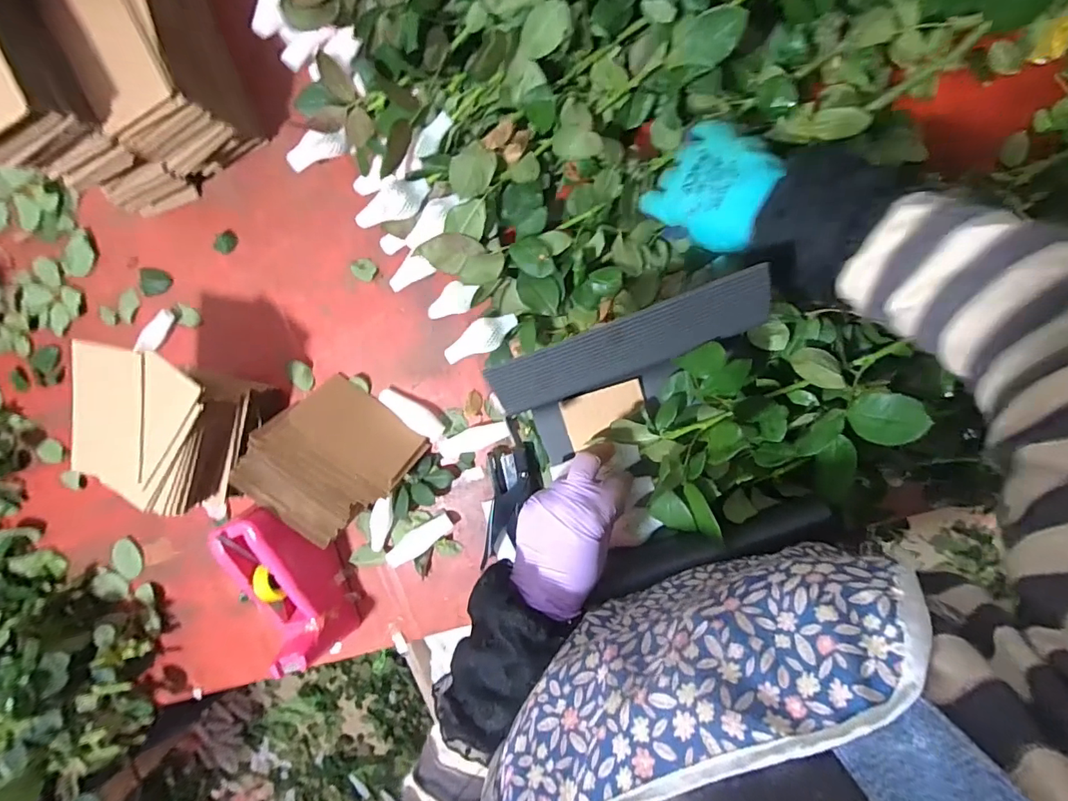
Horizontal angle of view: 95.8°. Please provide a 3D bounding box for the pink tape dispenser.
[{"bbox_3d":[-0.290,0.218,0.583,0.070,0.098,0.192,-20,94,8],"label":"pink tape dispenser"}]

